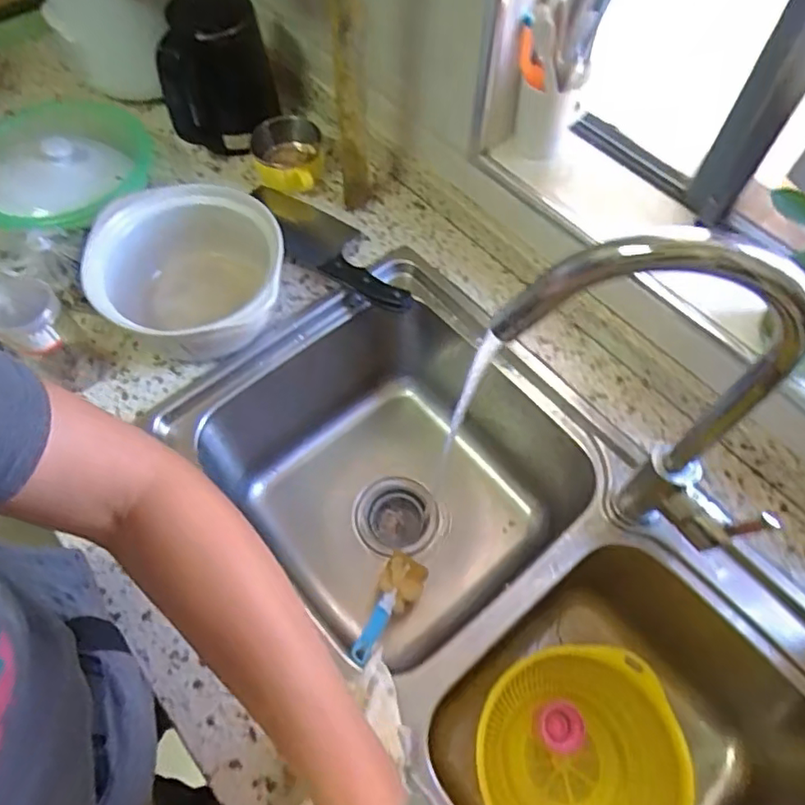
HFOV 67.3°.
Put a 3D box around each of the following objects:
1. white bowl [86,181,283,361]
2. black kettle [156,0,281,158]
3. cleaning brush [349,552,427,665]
[{"bbox_3d":[-0.238,-0.138,0.681,0.188,0.109,0.189,-4,62,-3],"label":"white bowl"},{"bbox_3d":[-0.237,-0.420,0.793,0.126,0.177,0.107,-2,62,-1],"label":"black kettle"},{"bbox_3d":[-0.019,0.241,0.707,0.054,0.031,0.193,22,20,11],"label":"cleaning brush"}]

